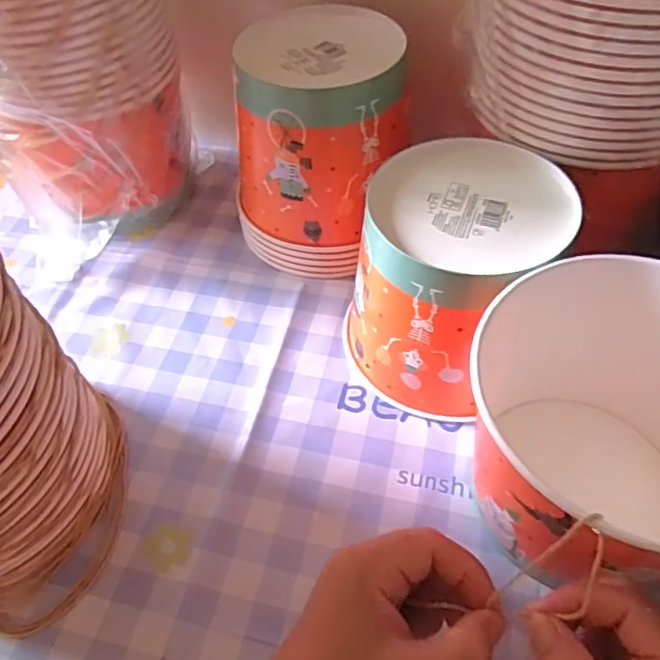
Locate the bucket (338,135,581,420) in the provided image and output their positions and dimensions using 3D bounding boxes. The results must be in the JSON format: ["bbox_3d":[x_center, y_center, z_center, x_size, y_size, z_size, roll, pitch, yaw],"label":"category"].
[{"bbox_3d":[0.081,-0.034,0.405,0.124,0.136,0.131,-2,51,2],"label":"bucket"}]

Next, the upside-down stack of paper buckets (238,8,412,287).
[{"bbox_3d":[-0.010,-0.149,0.477,0.140,0.168,0.129,9,53,10],"label":"upside-down stack of paper buckets"}]

